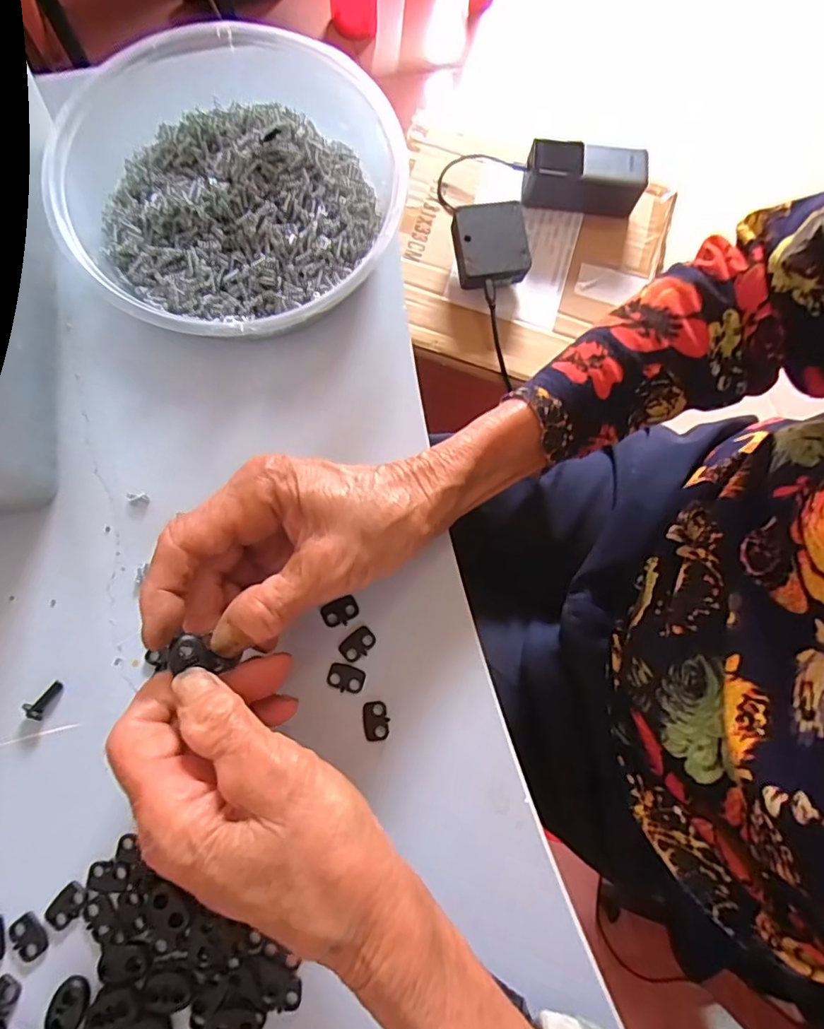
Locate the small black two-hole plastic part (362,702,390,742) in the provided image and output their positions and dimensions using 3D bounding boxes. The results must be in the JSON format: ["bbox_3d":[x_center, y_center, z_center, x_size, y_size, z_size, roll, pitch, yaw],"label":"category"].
[{"bbox_3d":[-0.018,0.101,0.266,0.013,0.004,0.018,-9,75,-4],"label":"small black two-hole plastic part"}]

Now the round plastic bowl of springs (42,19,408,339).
[{"bbox_3d":[-0.117,-0.198,0.314,0.179,0.053,0.220,-41,79,-11],"label":"round plastic bowl of springs"}]

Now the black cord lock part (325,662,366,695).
[{"bbox_3d":[-0.033,0.082,0.271,0.019,0.004,0.012,16,75,3],"label":"black cord lock part"}]

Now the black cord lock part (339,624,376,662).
[{"bbox_3d":[-0.028,0.066,0.275,0.018,0.004,0.013,-42,79,-11],"label":"black cord lock part"}]

